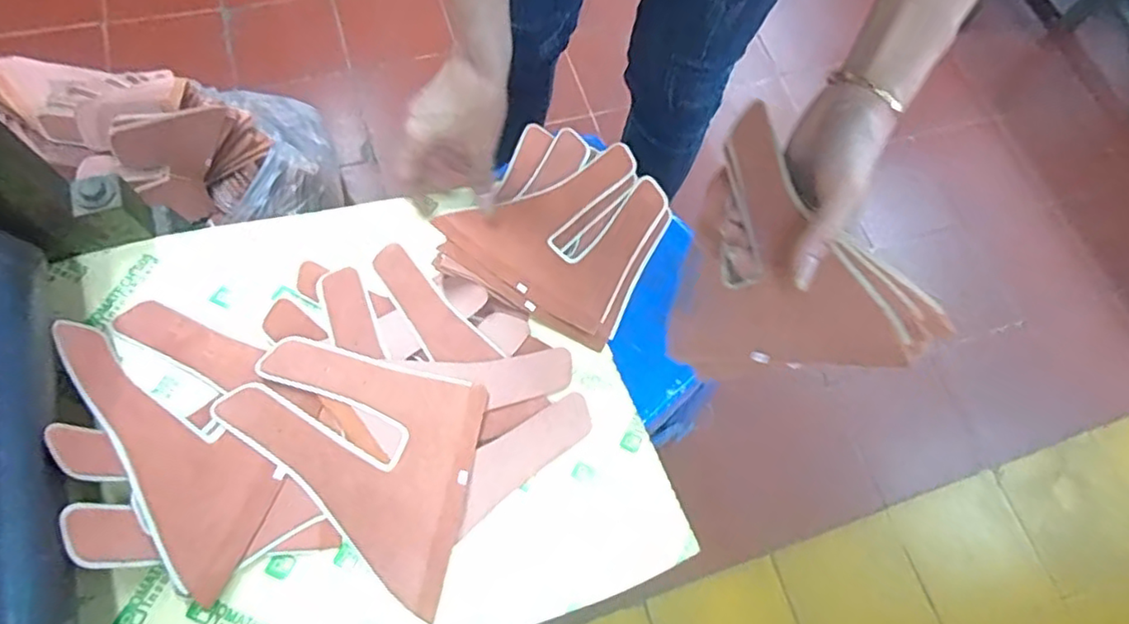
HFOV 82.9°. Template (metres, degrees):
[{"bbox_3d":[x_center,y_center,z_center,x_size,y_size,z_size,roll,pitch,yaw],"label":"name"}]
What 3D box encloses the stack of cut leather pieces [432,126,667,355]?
[{"bbox_3d":[-0.003,-0.074,0.547,0.162,0.025,0.180,30,67,-5],"label":"stack of cut leather pieces"}]

